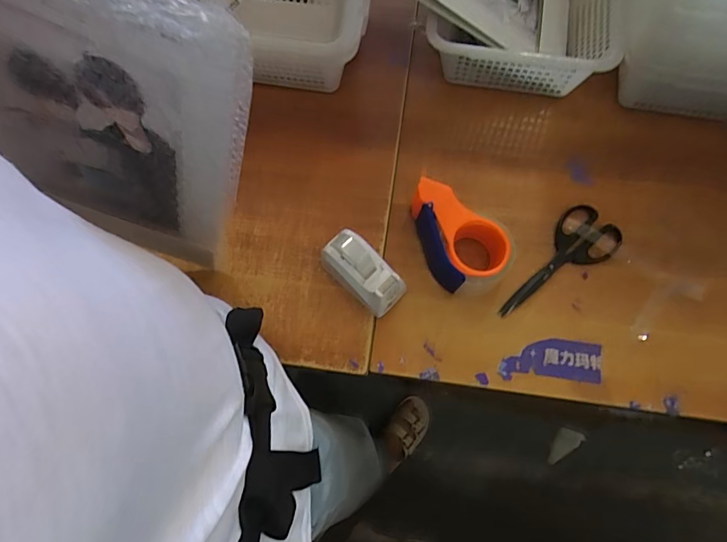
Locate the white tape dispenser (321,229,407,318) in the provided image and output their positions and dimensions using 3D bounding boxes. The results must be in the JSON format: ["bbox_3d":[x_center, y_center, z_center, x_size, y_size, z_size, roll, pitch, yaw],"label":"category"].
[{"bbox_3d":[-0.001,0.003,0.568,0.105,0.066,0.057,42,78,14],"label":"white tape dispenser"}]

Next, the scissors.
[{"bbox_3d":[0.257,-0.005,0.595,0.199,0.006,0.079,-42,75,-11],"label":"scissors"}]

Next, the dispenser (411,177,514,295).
[{"bbox_3d":[0.115,-0.039,0.584,0.156,0.062,0.095,41,77,14],"label":"dispenser"}]

